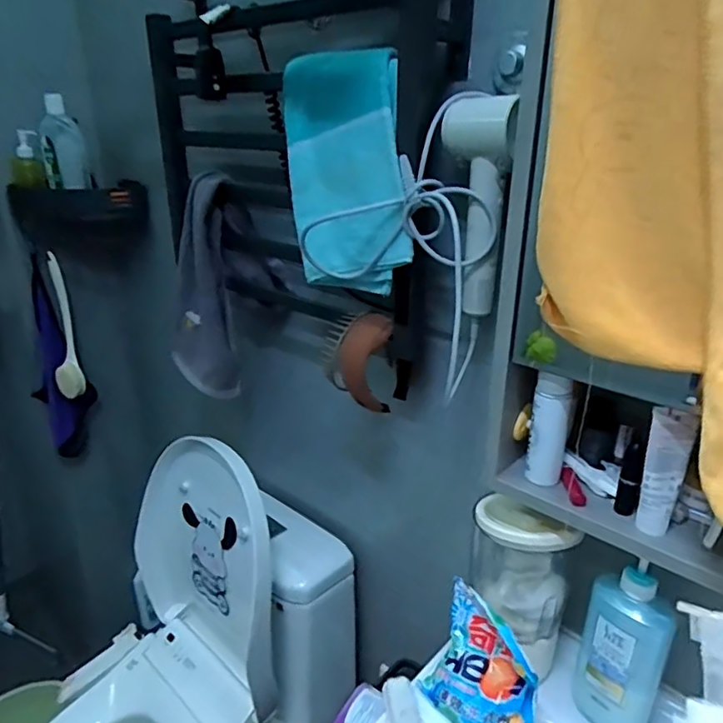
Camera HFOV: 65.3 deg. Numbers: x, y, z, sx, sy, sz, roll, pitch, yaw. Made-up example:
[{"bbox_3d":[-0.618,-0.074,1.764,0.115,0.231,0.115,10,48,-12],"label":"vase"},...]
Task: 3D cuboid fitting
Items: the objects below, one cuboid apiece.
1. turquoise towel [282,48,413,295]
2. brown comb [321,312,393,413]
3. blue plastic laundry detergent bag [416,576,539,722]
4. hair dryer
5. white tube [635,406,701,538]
[{"bbox_3d":[-0.021,-0.230,0.713,0.189,0.292,0.057,11,23,38],"label":"turquoise towel"},{"bbox_3d":[-0.005,0.004,0.805,0.094,0.143,0.067,-2,23,-1],"label":"brown comb"},{"bbox_3d":[0.143,0.376,0.680,0.083,0.127,0.153,-18,28,-34],"label":"blue plastic laundry detergent bag"},{"bbox_3d":[0.131,-0.175,0.655,0.068,0.235,0.055,-2,23,-3],"label":"hair dryer"},{"bbox_3d":[0.290,0.106,0.540,0.035,0.124,0.028,15,28,33],"label":"white tube"}]

